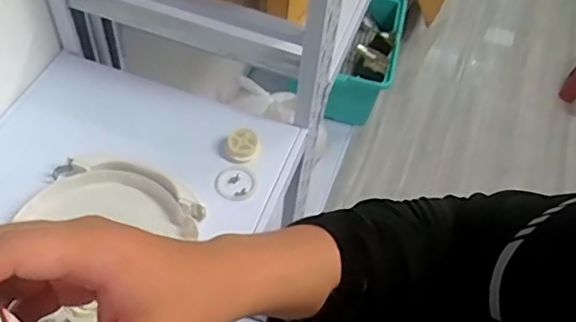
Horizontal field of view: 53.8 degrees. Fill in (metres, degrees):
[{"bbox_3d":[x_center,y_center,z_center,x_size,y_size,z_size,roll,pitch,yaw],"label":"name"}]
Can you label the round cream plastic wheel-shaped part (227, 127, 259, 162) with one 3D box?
[{"bbox_3d":[-0.062,-0.025,0.784,0.041,0.021,0.044,2,53,-3],"label":"round cream plastic wheel-shaped part"}]

